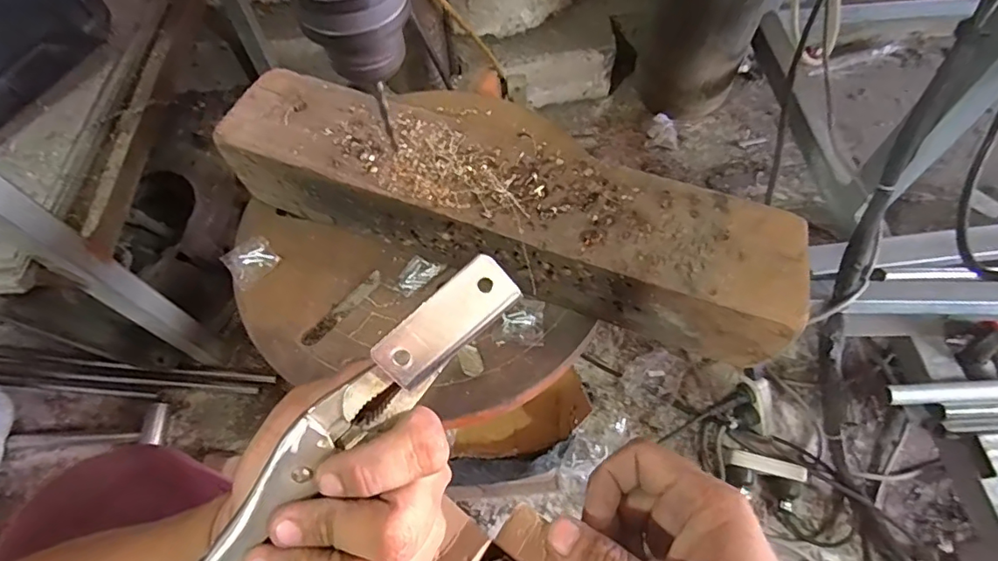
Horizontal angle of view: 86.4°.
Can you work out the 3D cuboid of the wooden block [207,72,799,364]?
[{"bbox_3d":[-0.001,-0.052,0.387,0.409,0.079,0.095,18,63,12],"label":"wooden block"}]

